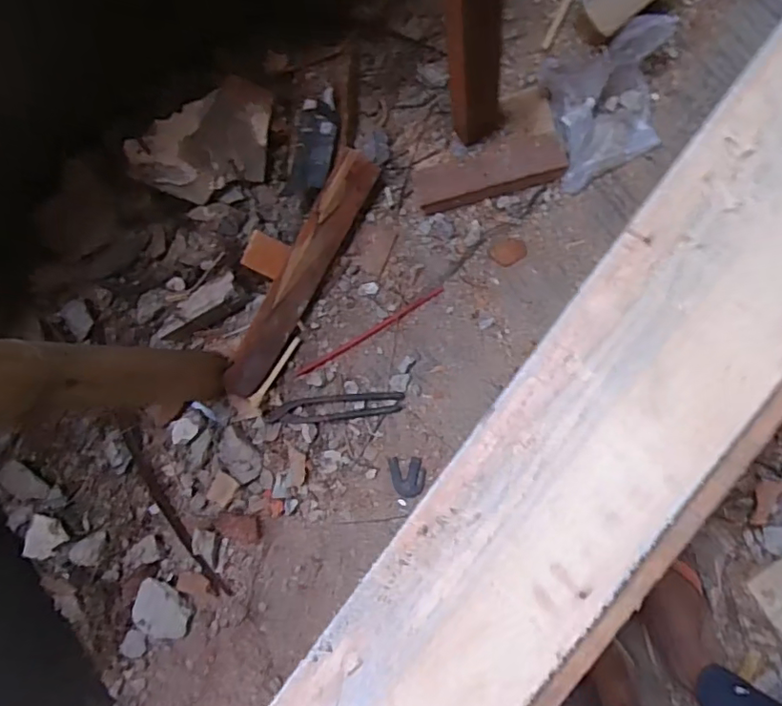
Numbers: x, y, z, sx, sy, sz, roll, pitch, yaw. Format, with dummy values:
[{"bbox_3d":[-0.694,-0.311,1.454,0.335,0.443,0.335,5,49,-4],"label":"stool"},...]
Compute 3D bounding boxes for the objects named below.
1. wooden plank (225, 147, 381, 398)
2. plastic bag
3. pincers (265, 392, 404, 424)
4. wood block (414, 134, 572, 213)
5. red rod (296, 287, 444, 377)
[{"bbox_3d":[-0.143,-0.116,0.872,0.061,0.059,0.410,31,94,8],"label":"wooden plank"},{"bbox_3d":[0.310,-0.349,0.797,0.164,0.080,0.192,-10,88,8],"label":"plastic bag"},{"bbox_3d":[-0.089,0.086,0.886,0.216,0.015,0.039,-6,89,9],"label":"pincers"},{"bbox_3d":[0.145,-0.269,0.840,0.218,0.058,0.074,-15,88,8],"label":"wood block"},{"bbox_3d":[-0.034,-0.032,0.895,0.267,0.013,0.012,-31,85,7],"label":"red rod"}]

